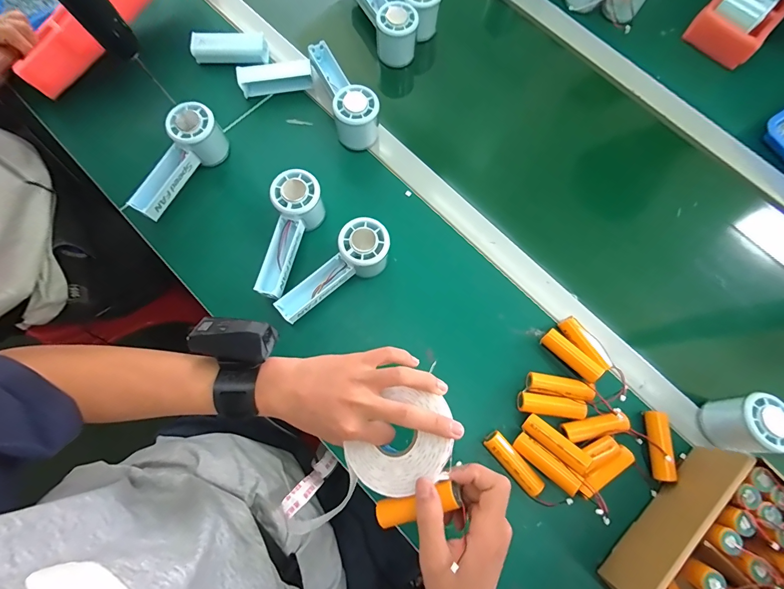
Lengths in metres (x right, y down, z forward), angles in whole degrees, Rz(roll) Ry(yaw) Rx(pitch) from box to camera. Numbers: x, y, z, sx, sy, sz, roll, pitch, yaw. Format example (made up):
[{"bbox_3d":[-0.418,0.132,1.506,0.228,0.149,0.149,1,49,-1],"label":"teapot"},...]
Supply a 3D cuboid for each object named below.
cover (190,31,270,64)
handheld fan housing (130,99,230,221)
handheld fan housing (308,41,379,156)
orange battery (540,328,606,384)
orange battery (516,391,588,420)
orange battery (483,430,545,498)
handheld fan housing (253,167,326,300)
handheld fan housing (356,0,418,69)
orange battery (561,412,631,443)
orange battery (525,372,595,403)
[{"bbox_3d":[-0.230,-0.352,0.524,0.100,0.019,0.040,-1,77,-1],"label":"cover"},{"bbox_3d":[-0.275,-0.167,0.467,0.048,0.057,0.146,36,79,7],"label":"handheld fan housing"},{"bbox_3d":[-0.066,-0.274,0.494,0.067,0.057,0.156,-19,78,-5],"label":"handheld fan housing"},{"bbox_3d":[0.207,0.071,0.427,0.071,0.024,0.022,44,80,9],"label":"orange battery"},{"bbox_3d":[0.180,0.126,0.417,0.074,0.017,0.021,8,77,1],"label":"orange battery"},{"bbox_3d":[0.132,0.184,0.406,0.021,0.022,0.074,-41,81,-9],"label":"orange battery"},{"bbox_3d":[-0.131,-0.072,0.442,0.056,0.048,0.150,21,77,4],"label":"handheld fan housing"},{"bbox_3d":[-0.015,-0.418,0.540,0.057,0.062,0.148,-21,78,-5],"label":"handheld fan housing"},{"bbox_3d":[0.224,0.145,0.408,0.069,0.018,0.023,-15,78,-4],"label":"orange battery"},{"bbox_3d":[0.191,0.105,0.420,0.072,0.018,0.022,12,77,2],"label":"orange battery"}]

